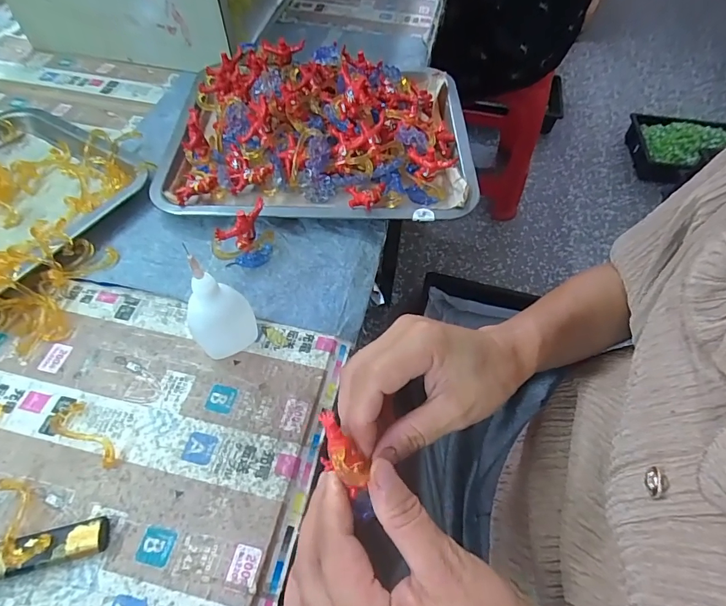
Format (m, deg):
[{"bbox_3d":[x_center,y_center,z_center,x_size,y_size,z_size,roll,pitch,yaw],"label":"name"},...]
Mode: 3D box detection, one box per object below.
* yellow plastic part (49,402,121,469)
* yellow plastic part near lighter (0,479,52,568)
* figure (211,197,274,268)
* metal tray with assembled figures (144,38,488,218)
[{"bbox_3d":[-0.189,0.091,0.287,0.061,0.005,0.022,31,61,17],"label":"yellow plastic part"},{"bbox_3d":[-0.208,0.131,0.251,0.056,0.017,0.020,39,63,21],"label":"yellow plastic part near lighter"},{"bbox_3d":[-0.100,-0.052,0.356,0.053,0.049,0.023,-36,65,-23],"label":"figure"},{"bbox_3d":[-0.045,-0.189,0.441,0.313,0.065,0.251,0,57,-3],"label":"metal tray with assembled figures"}]

